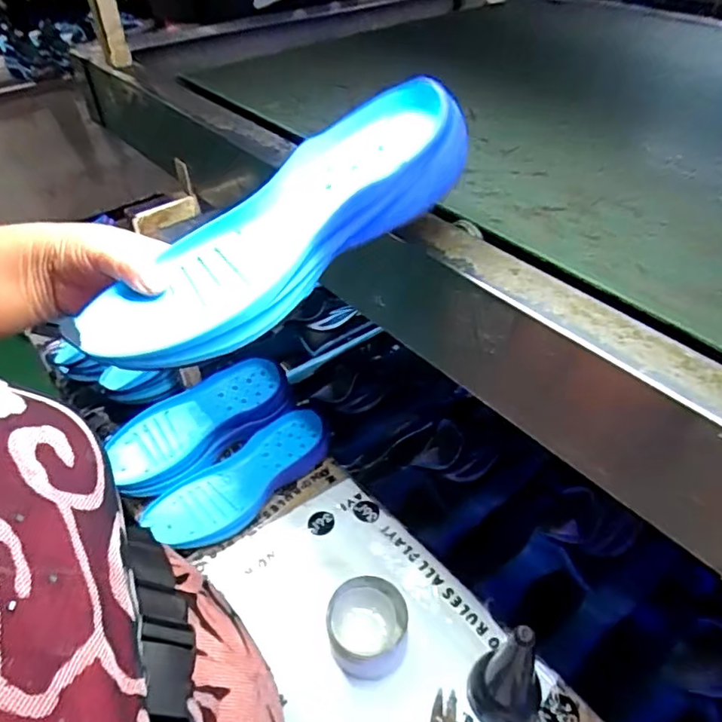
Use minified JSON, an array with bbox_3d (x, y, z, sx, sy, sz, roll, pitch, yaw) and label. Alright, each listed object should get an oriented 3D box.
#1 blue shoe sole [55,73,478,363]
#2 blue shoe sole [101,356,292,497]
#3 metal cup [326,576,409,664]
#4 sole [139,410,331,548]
[{"bbox_3d":[-0.053,-0.075,0.347,0.268,0.042,0.095,-35,47,1],"label":"blue shoe sole"},{"bbox_3d":[-0.217,0.083,0.776,0.246,0.027,0.114,-27,62,-16],"label":"blue shoe sole"},{"bbox_3d":[0.007,0.272,0.584,0.081,0.051,0.072,-7,45,-7],"label":"metal cup"},{"bbox_3d":[-0.148,0.150,0.731,0.254,0.032,0.095,-29,52,-27],"label":"sole"}]

